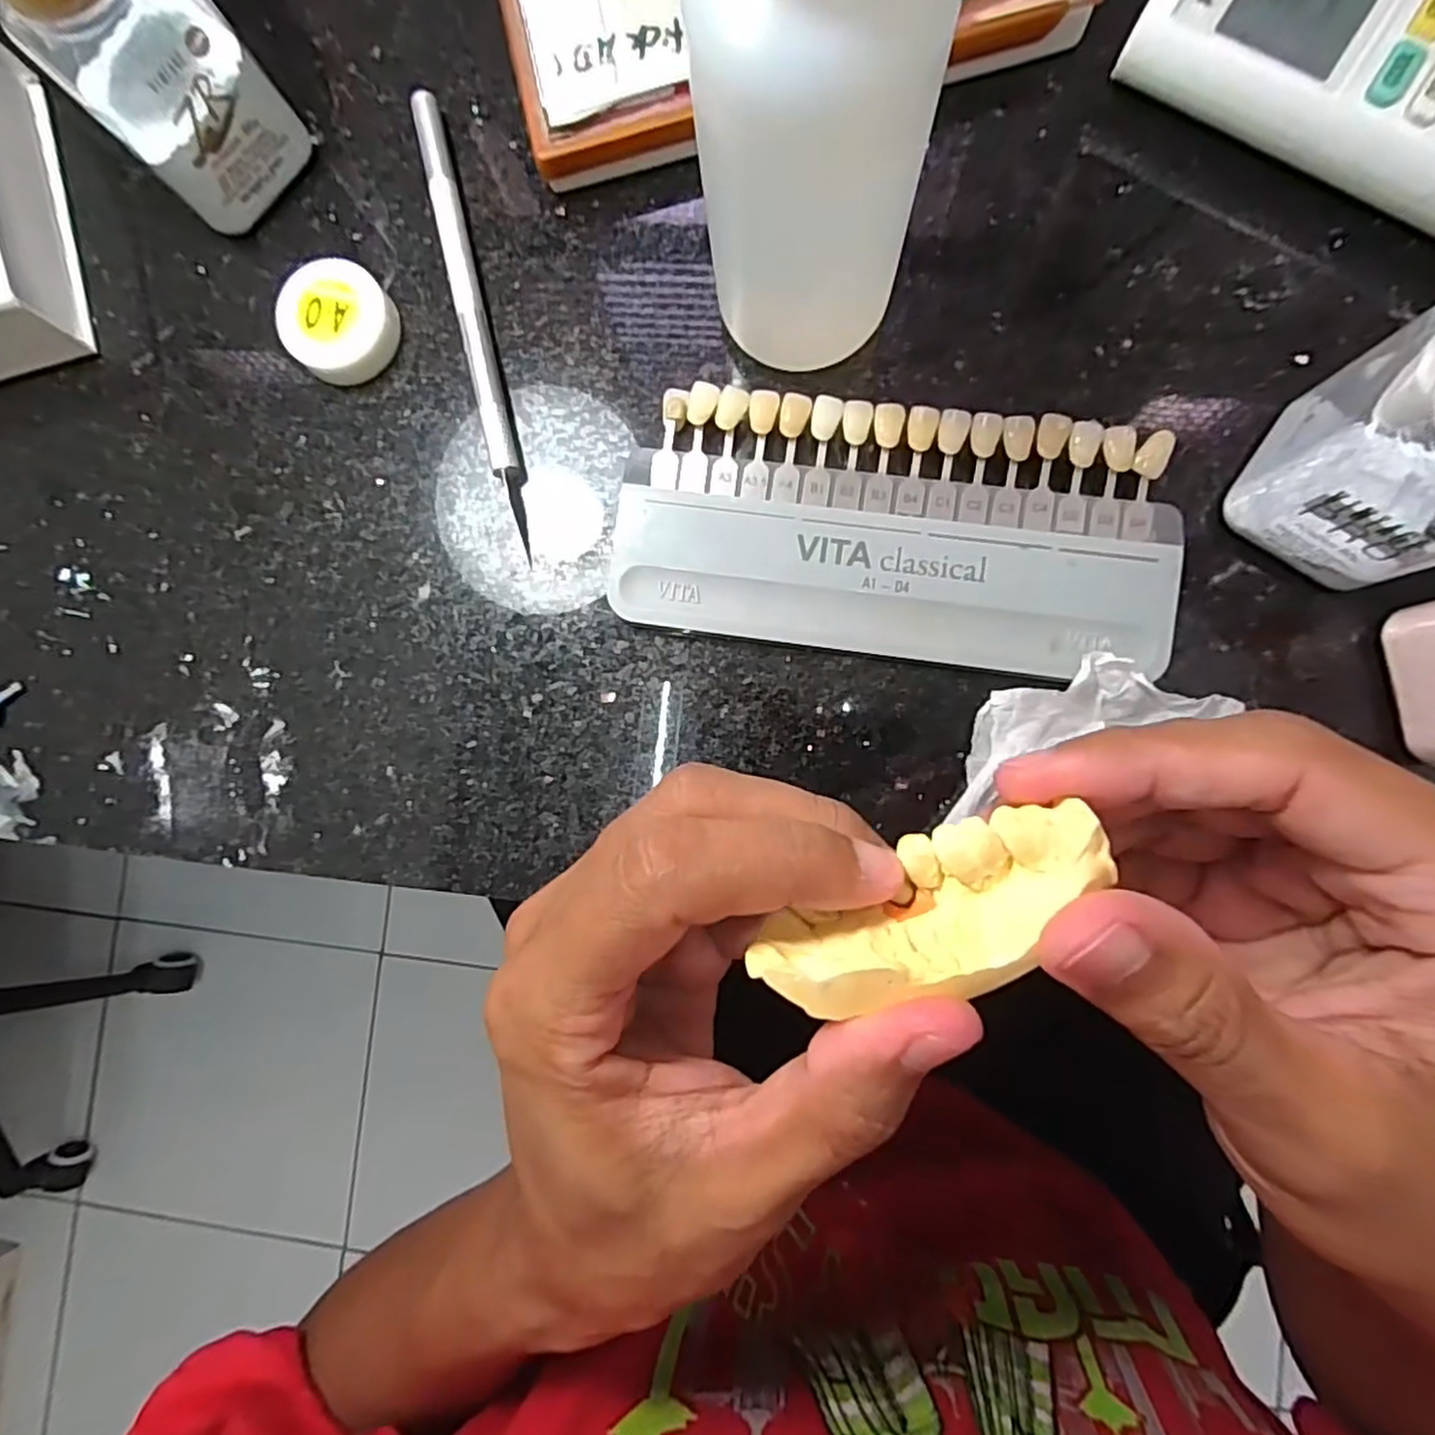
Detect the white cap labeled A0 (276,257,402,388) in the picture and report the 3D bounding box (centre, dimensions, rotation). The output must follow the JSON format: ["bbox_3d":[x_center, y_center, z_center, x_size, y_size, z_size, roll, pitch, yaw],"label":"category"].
[{"bbox_3d":[-0.110,-0.115,0.203,0.031,0.012,0.031,0,87,4],"label":"white cap labeled A0"}]

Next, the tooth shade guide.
[{"bbox_3d":[0.047,-0.051,0.190,0.145,0.009,0.065,8,88,4],"label":"tooth shade guide"}]

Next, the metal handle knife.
[{"bbox_3d":[-0.070,-0.114,0.202,0.008,0.007,0.137,-14,86,3],"label":"metal handle knife"}]

